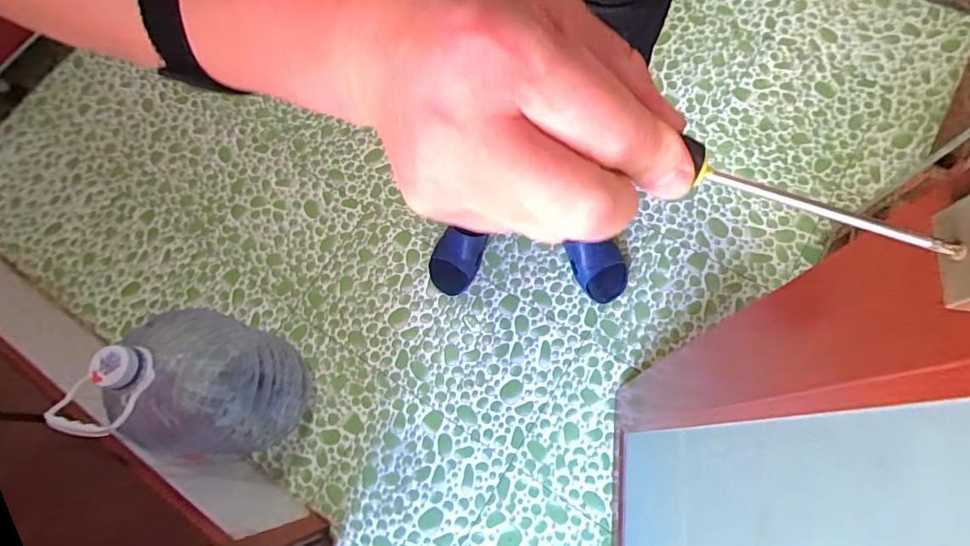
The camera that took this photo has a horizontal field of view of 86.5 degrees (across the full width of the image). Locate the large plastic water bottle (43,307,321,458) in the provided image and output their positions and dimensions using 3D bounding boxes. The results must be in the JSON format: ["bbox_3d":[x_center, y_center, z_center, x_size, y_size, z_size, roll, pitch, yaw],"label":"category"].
[{"bbox_3d":[-0.499,0.196,0.908,0.218,0.453,0.237,22,75,12],"label":"large plastic water bottle"}]

